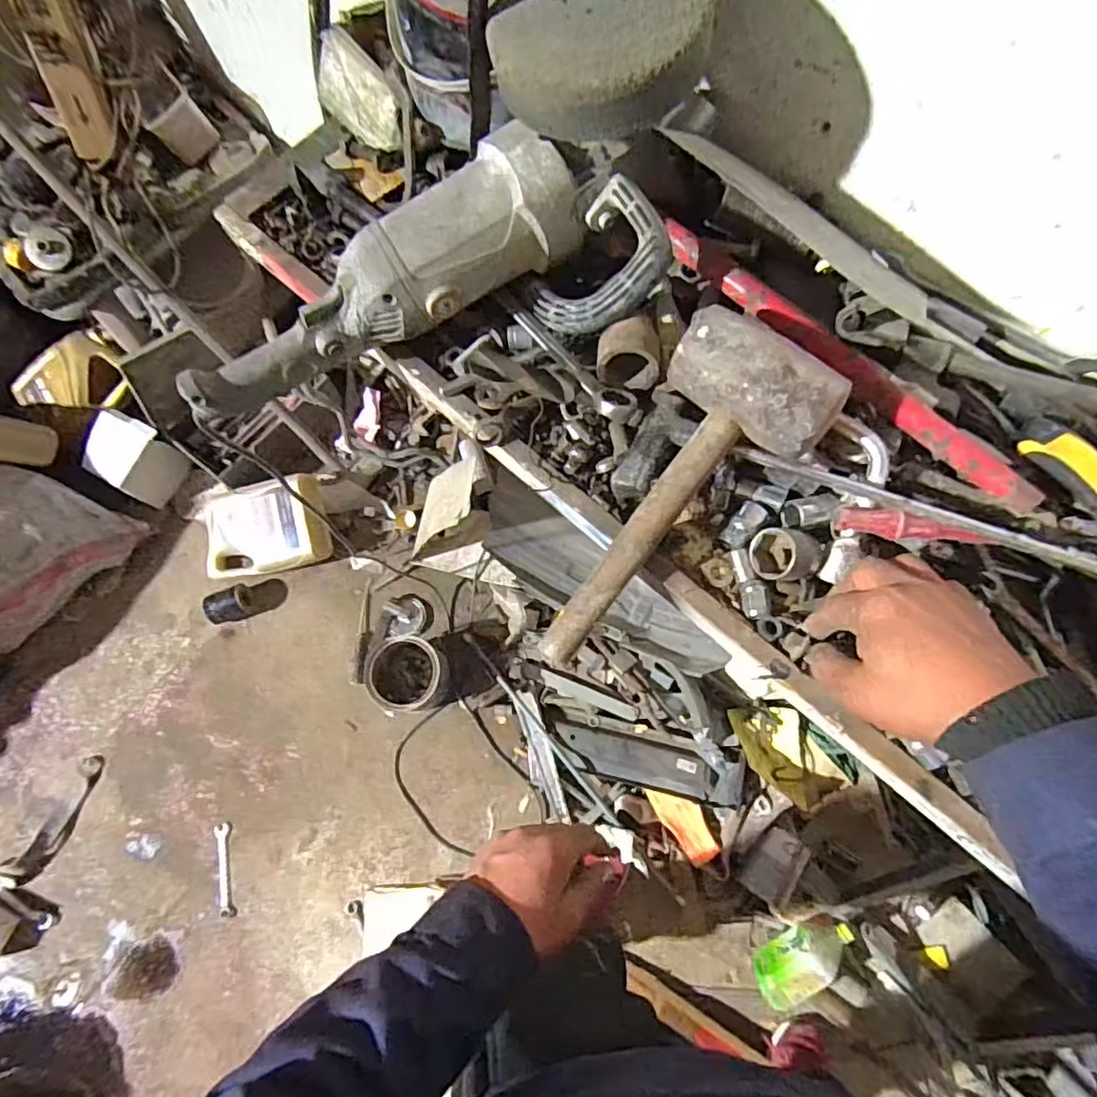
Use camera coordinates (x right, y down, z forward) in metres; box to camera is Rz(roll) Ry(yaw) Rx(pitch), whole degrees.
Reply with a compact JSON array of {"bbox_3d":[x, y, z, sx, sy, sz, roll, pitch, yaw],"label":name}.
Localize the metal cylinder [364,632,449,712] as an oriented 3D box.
[{"bbox_3d":[-0.305,0.280,1.329,0.179,0.137,0.155,-6,74,-2],"label":"metal cylinder"}]

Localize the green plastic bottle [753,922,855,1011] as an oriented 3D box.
[{"bbox_3d":[0.504,0.806,1.169,0.208,0.073,0.096,-31,76,-9],"label":"green plastic bottle"}]

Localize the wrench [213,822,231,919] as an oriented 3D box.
[{"bbox_3d":[-0.701,0.693,1.291,0.028,0.013,0.184,-10,74,-3],"label":"wrench"}]

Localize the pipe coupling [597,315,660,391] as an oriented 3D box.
[{"bbox_3d":[0.066,-0.162,0.483,0.050,0.042,0.055,7,74,1],"label":"pipe coupling"}]

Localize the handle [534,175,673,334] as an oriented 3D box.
[{"bbox_3d":[0.047,-0.219,0.482,0.032,0.120,0.082,-14,64,-50],"label":"handle"}]

